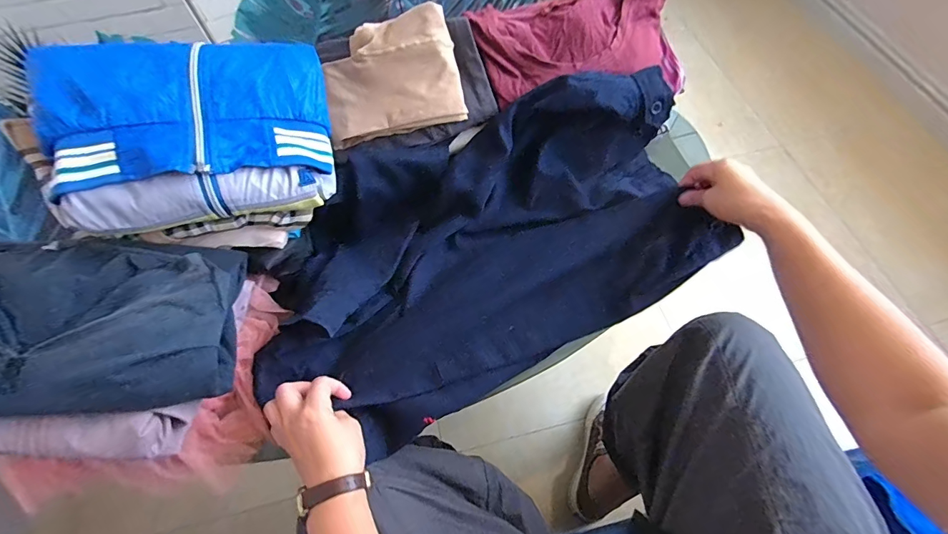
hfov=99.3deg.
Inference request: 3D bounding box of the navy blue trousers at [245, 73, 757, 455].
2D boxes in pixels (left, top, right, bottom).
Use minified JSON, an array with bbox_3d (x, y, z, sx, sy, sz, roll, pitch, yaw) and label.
[{"bbox_3d":[0.016,-0.038,0.519,0.631,0.138,0.322,-26,65,-12],"label":"navy blue trousers"}]

